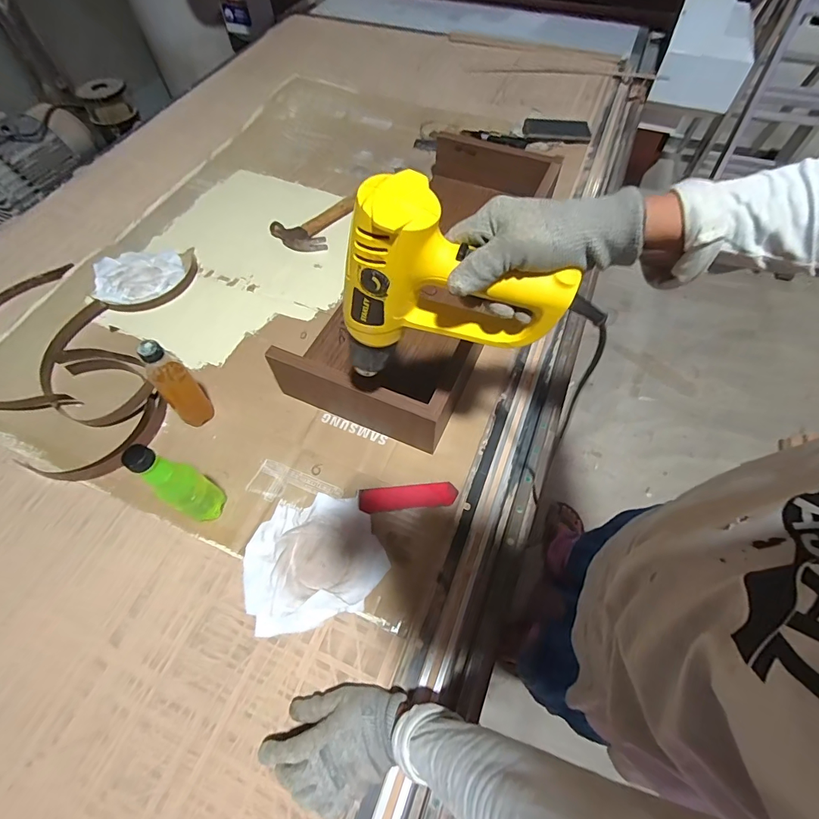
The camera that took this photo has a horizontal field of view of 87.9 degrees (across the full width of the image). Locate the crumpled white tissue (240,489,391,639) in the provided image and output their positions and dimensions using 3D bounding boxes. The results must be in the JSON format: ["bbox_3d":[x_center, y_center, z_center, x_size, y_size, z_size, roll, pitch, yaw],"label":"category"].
[{"bbox_3d":[-0.135,0.212,0.606,0.190,0.024,0.169,-8,60,-5],"label":"crumpled white tissue"}]

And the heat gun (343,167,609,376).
[{"bbox_3d":[0.054,-0.105,0.424,0.236,0.208,0.068,12,60,7],"label":"heat gun"}]

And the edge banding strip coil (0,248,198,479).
[{"bbox_3d":[-0.657,-0.117,0.788,0.415,0.037,0.516,-3,60,-2],"label":"edge banding strip coil"}]

